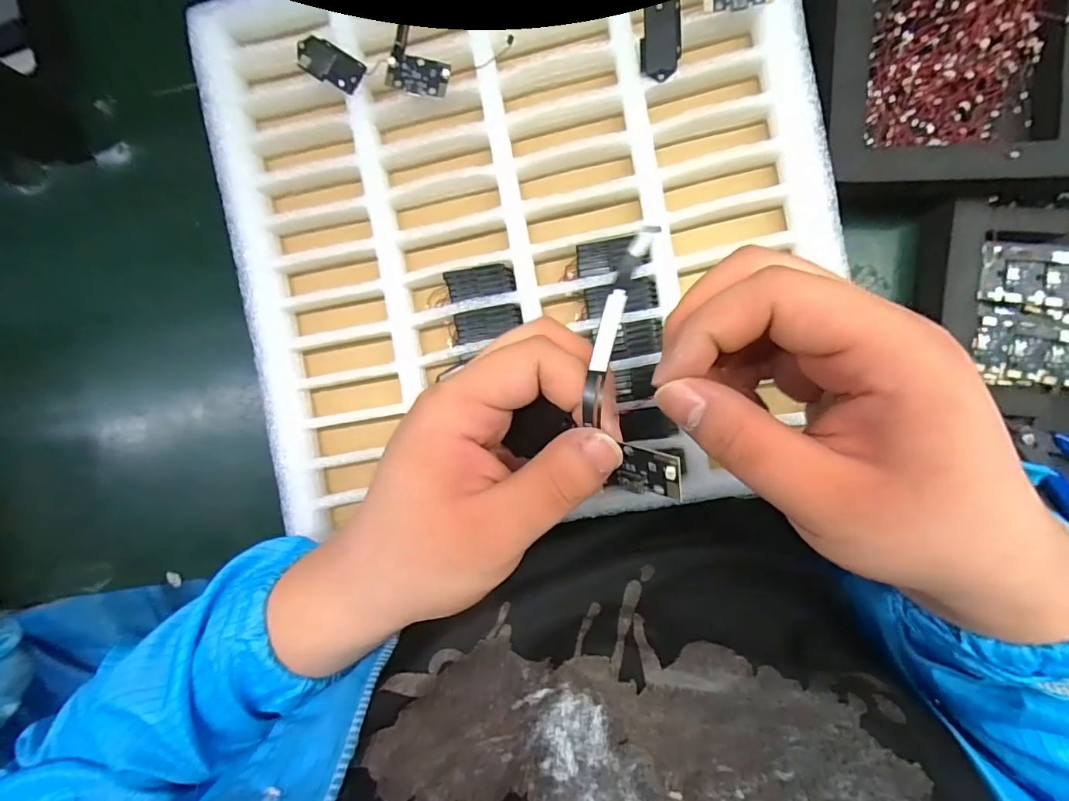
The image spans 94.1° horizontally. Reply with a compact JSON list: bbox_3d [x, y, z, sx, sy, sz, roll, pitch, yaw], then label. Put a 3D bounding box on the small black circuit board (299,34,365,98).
[{"bbox_3d":[-0.120,-0.198,0.292,0.040,0.007,0.021,27,94,5],"label":"small black circuit board"}]

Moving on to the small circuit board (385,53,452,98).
[{"bbox_3d":[-0.067,-0.186,0.286,0.036,0.006,0.022,13,93,6],"label":"small circuit board"}]

